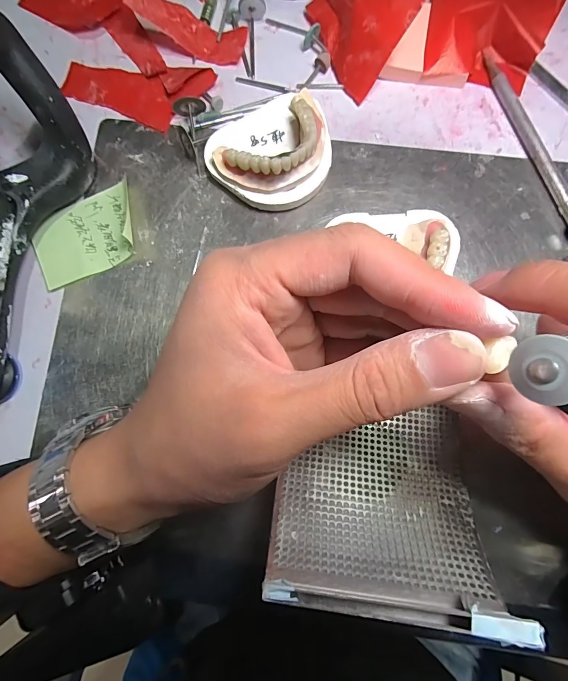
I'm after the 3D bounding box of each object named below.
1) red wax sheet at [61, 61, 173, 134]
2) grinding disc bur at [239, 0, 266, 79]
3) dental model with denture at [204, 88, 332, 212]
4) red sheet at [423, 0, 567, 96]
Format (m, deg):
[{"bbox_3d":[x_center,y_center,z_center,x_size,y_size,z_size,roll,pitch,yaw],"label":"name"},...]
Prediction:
[{"bbox_3d":[-0.111,-0.170,0.239,0.079,0.004,0.033,21,83,5],"label":"red wax sheet"},{"bbox_3d":[-0.019,-0.205,0.236,0.017,0.014,0.047,-8,82,1],"label":"grinding disc bur"},{"bbox_3d":[-0.006,-0.117,0.212,0.073,0.036,0.068,0,82,2],"label":"dental model with denture"},{"bbox_3d":[0.145,-0.231,0.233,0.080,0.019,0.138,28,84,5],"label":"red sheet"}]

